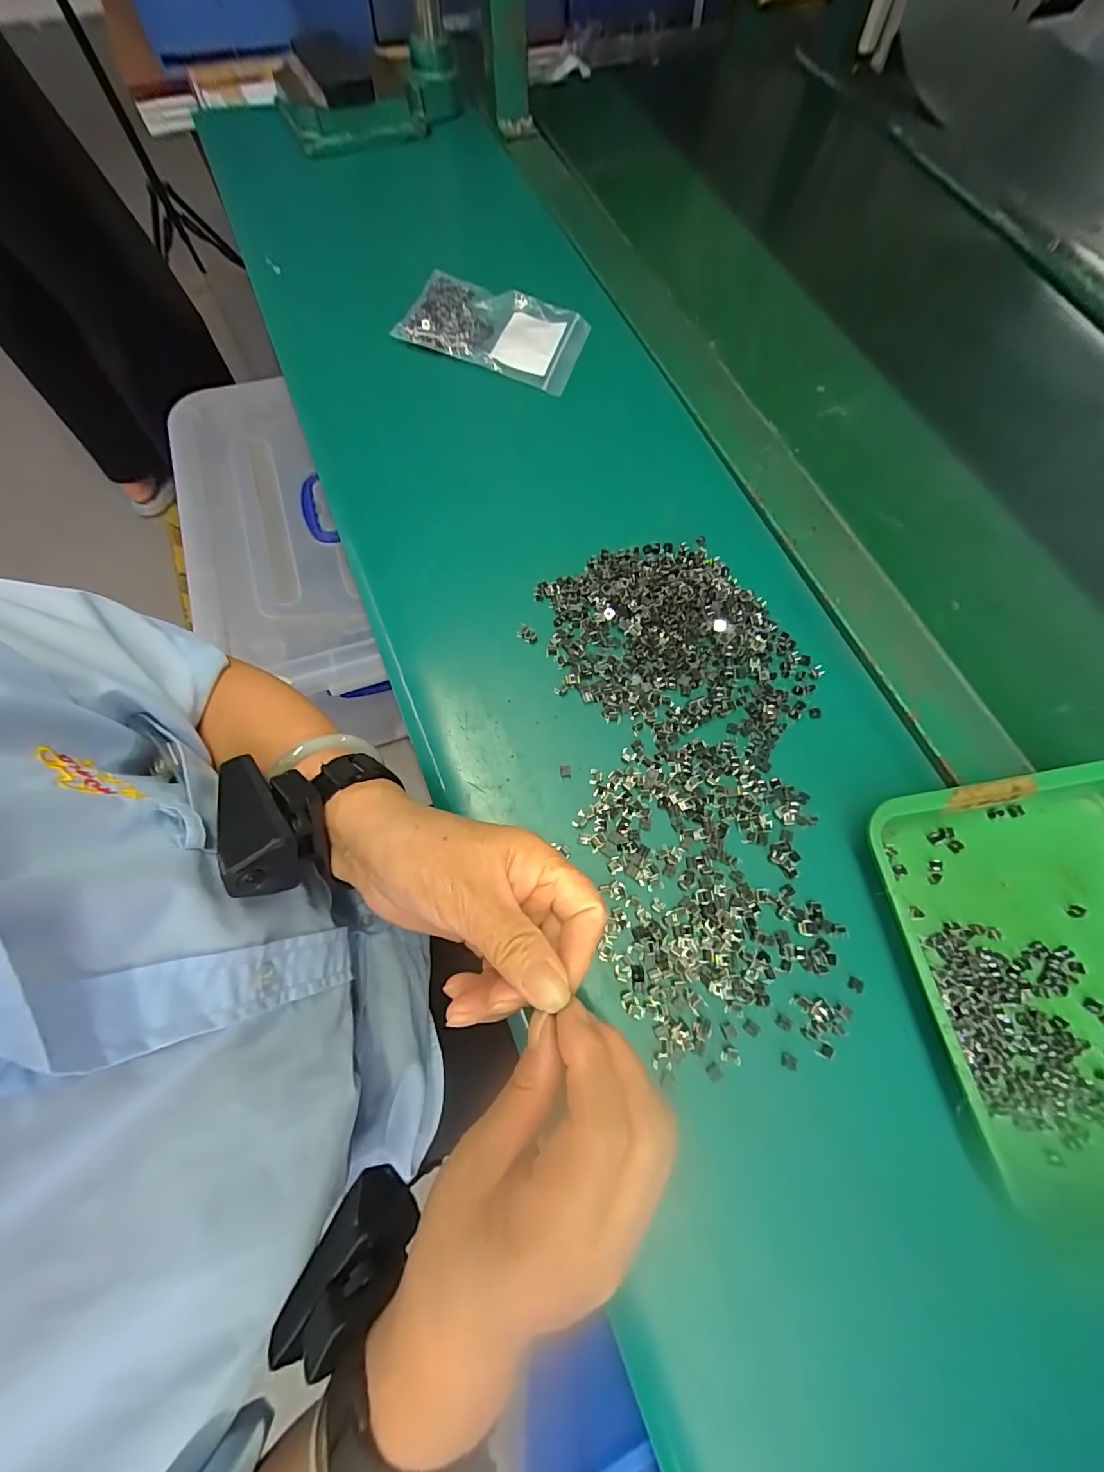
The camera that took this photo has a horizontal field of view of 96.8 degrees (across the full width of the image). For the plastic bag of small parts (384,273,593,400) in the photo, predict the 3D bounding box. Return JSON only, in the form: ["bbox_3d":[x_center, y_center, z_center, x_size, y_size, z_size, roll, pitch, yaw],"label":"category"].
[{"bbox_3d":[-0.050,-0.355,0.427,0.150,0.024,0.088,16,70,4],"label":"plastic bag of small parts"}]

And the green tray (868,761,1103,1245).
[{"bbox_3d":[0.280,0.127,0.254,0.174,0.031,0.212,-10,71,-6],"label":"green tray"}]

